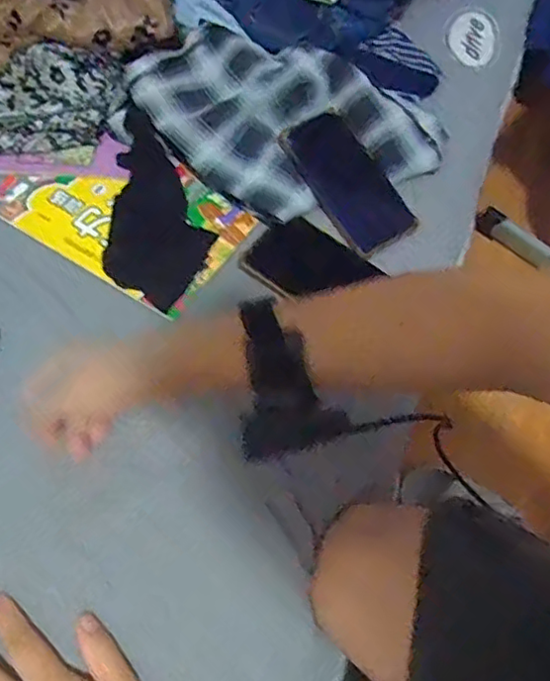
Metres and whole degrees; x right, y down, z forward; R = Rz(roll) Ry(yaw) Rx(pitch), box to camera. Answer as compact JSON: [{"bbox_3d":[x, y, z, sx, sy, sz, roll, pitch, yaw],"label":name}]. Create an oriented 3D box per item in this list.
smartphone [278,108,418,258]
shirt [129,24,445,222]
[{"bbox_3d":[0.072,-0.156,0.587,0.071,0.014,0.148,-31,80,-16],"label":"smartphone"},{"bbox_3d":[0.006,-0.226,0.593,0.292,0.055,0.211,35,67,15],"label":"shirt"}]

